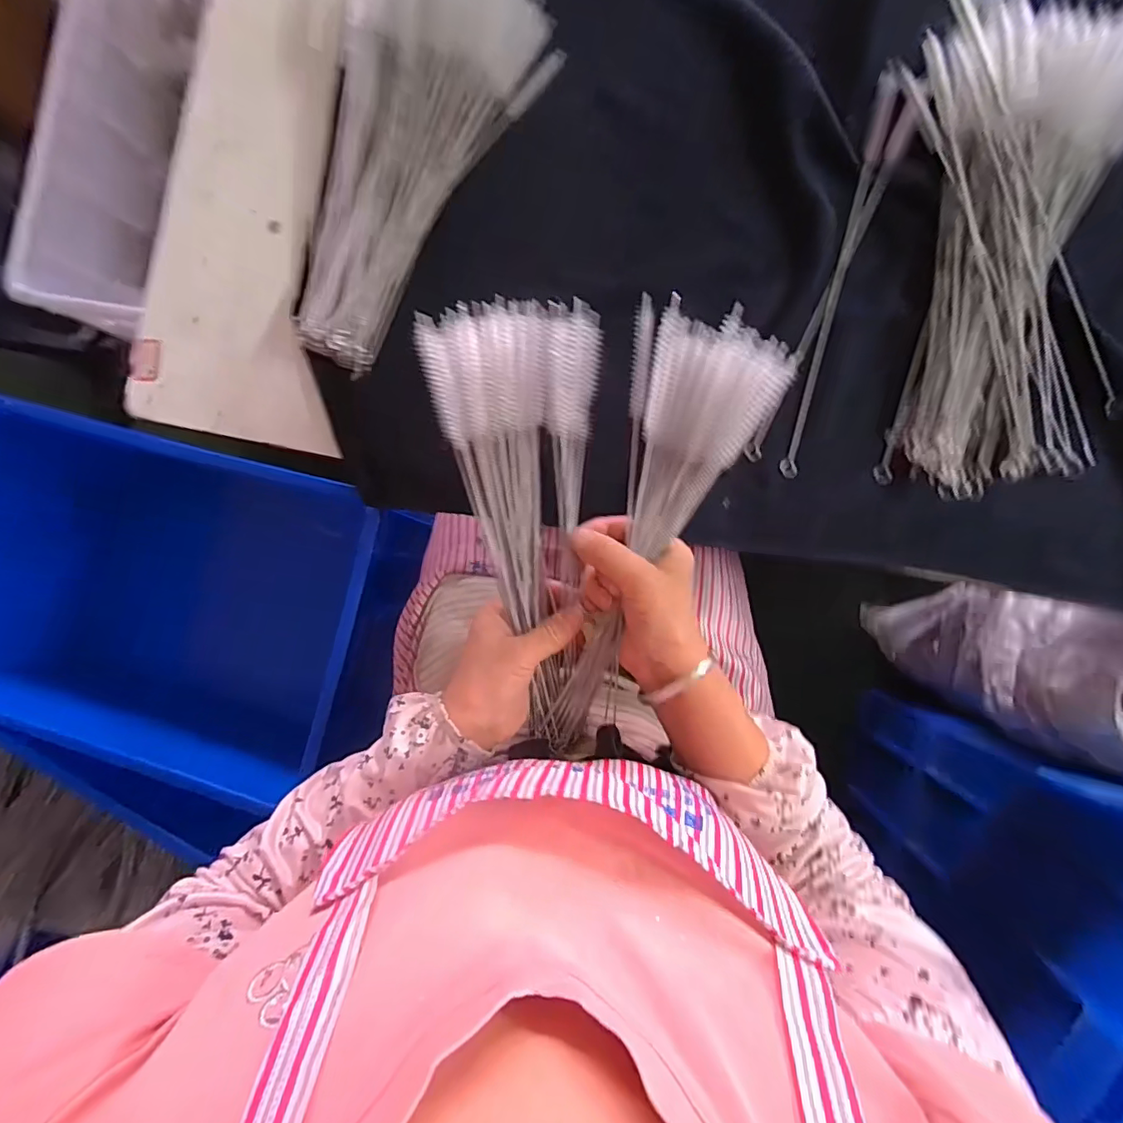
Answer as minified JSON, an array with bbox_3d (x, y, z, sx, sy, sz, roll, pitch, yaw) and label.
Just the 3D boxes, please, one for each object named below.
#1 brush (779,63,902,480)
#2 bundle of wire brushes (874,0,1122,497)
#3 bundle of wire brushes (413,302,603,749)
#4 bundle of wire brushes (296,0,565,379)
[{"bbox_3d":[0.210,-0.211,0.398,0.016,0.010,0.297,14,94,7],"label":"brush"},{"bbox_3d":[0.326,-0.222,0.371,0.153,0.028,0.333,1,93,8],"label":"bundle of wire brushes"},{"bbox_3d":[-0.021,-0.012,0.353,0.096,0.029,0.292,-1,112,8],"label":"bundle of wire brushes"},{"bbox_3d":[-0.146,-0.326,0.420,0.157,0.035,0.309,34,97,5],"label":"bundle of wire brushes"}]

